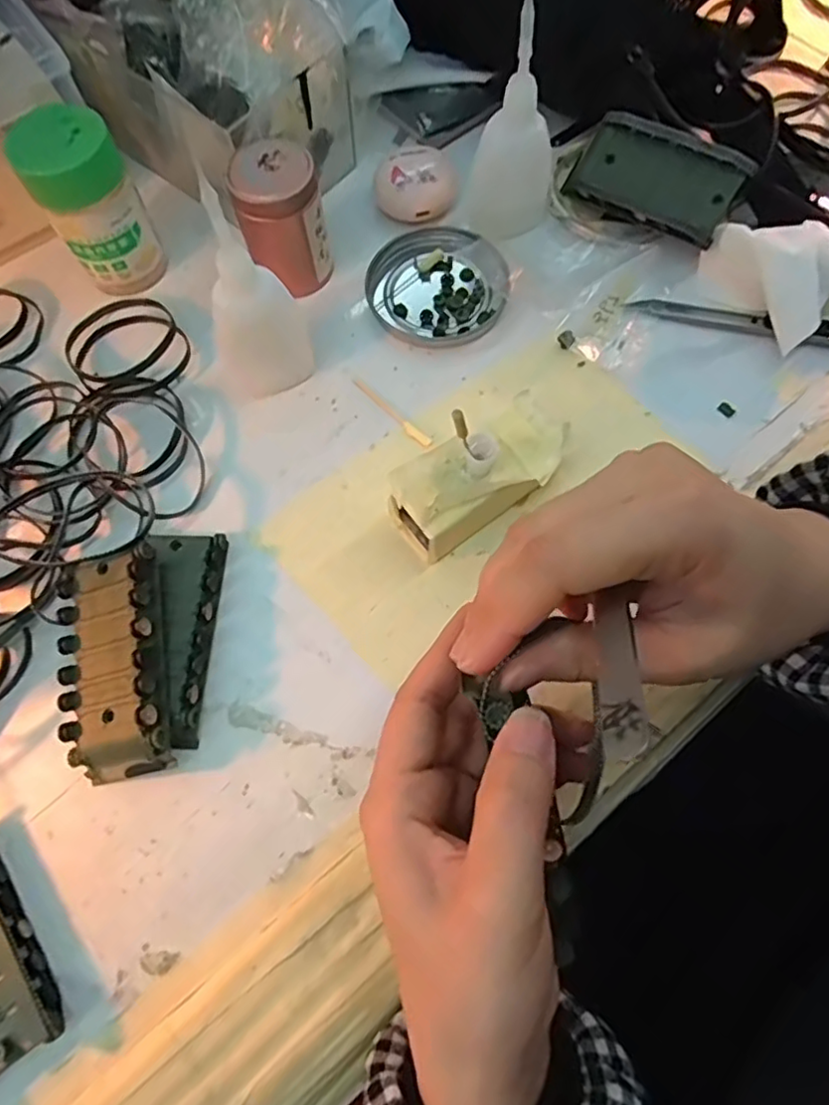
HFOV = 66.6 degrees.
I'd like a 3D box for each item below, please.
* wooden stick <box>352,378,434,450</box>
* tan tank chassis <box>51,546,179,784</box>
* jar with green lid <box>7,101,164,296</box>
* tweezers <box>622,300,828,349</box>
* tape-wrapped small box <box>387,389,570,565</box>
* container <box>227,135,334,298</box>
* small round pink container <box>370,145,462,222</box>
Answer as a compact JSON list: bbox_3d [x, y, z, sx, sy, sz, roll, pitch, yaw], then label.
[{"bbox_3d":[-0.013,-0.075,0.333,0.006,0.004,0.058,-42,75,-13],"label":"wooden stick"},{"bbox_3d":[-0.130,0.048,0.278,0.043,0.022,0.094,-17,72,13],"label":"tan tank chassis"},{"bbox_3d":[-0.170,-0.185,0.335,0.046,0.079,0.040,-33,73,-10],"label":"jar with green lid"},{"bbox_3d":[0.186,-0.123,0.338,0.137,0.008,0.015,15,71,7],"label":"tweezers"},{"bbox_3d":[0.031,-0.035,0.291,0.083,0.046,0.043,-34,73,-10],"label":"tape-wrapped small box"},{"bbox_3d":[-0.069,-0.178,0.339,0.042,0.061,0.044,0,70,1],"label":"container"},{"bbox_3d":[0.001,-0.217,0.374,0.048,0.019,0.043,1,70,2],"label":"small round pink container"}]

